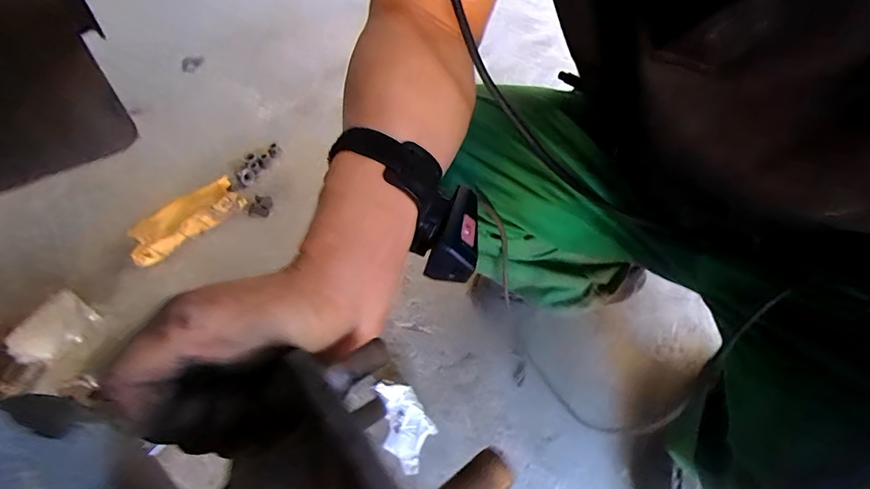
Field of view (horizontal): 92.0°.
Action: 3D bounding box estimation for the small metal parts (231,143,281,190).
[{"bbox_3d":[-0.334,-0.146,0.777,0.033,0.024,0.128,17,55,13],"label":"small metal parts"}]

